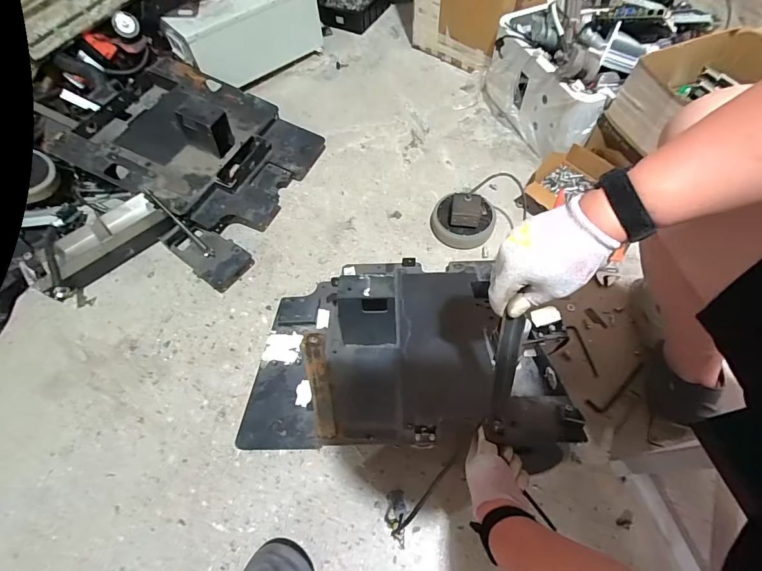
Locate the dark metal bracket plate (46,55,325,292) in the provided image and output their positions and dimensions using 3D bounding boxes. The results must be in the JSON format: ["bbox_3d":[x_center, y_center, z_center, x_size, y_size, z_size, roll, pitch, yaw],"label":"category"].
[{"bbox_3d":[-0.492,-0.341,0.974,0.553,0.213,0.502,22,64,14],"label":"dark metal bracket plate"}]

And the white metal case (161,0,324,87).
[{"bbox_3d":[-0.417,-0.803,1.202,0.444,0.250,0.168,-35,65,-16],"label":"white metal case"}]

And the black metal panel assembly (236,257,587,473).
[{"bbox_3d":[0.033,0.110,0.705,0.500,0.086,0.408,-5,37,4],"label":"black metal panel assembly"}]

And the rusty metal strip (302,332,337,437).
[{"bbox_3d":[-0.074,0.125,0.463,0.027,0.185,0.014,2,37,3],"label":"rusty metal strip"}]

